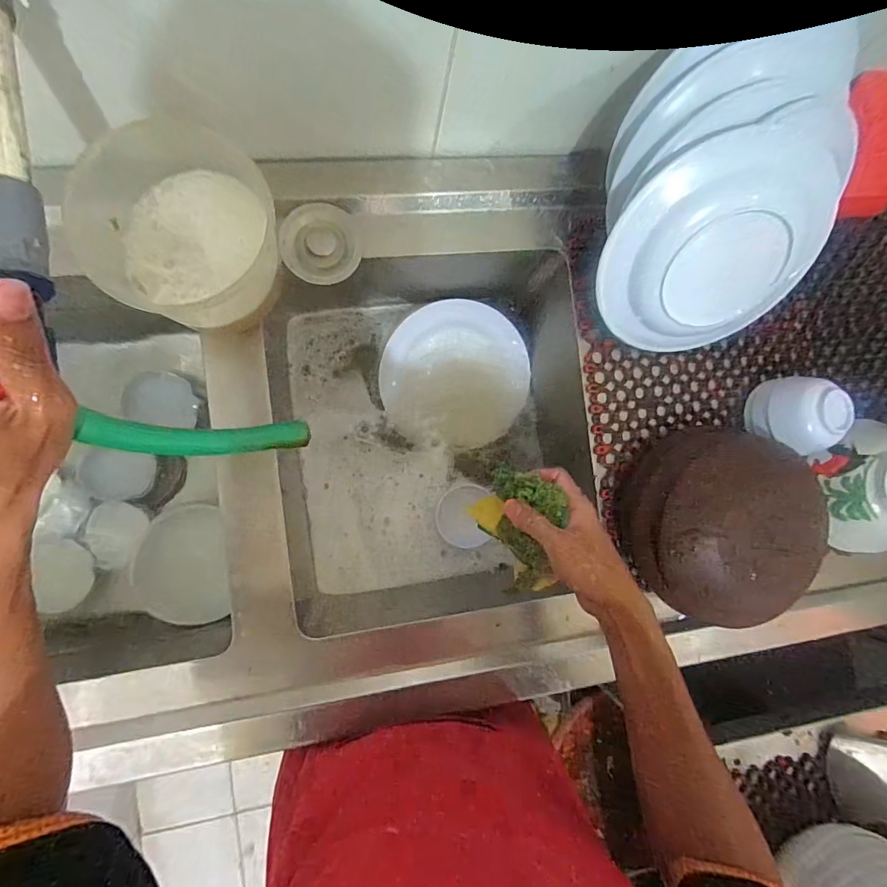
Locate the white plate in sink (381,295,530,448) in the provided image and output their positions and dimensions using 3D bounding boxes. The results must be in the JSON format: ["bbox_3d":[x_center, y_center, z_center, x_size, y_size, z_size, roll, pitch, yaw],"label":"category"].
[{"bbox_3d":[0.020,-0.102,0.714,0.217,0.030,0.207,0,87,-8],"label":"white plate in sink"}]

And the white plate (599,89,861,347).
[{"bbox_3d":[0.269,-0.191,0.465,0.220,0.054,0.228,-3,130,-3],"label":"white plate"}]

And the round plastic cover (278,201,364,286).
[{"bbox_3d":[-0.129,-0.210,0.506,0.081,0.015,0.079,0,87,-8],"label":"round plastic cover"}]

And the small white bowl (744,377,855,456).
[{"bbox_3d":[0.408,-0.032,0.555,0.079,0.073,0.084,0,87,-8],"label":"small white bowl"}]

